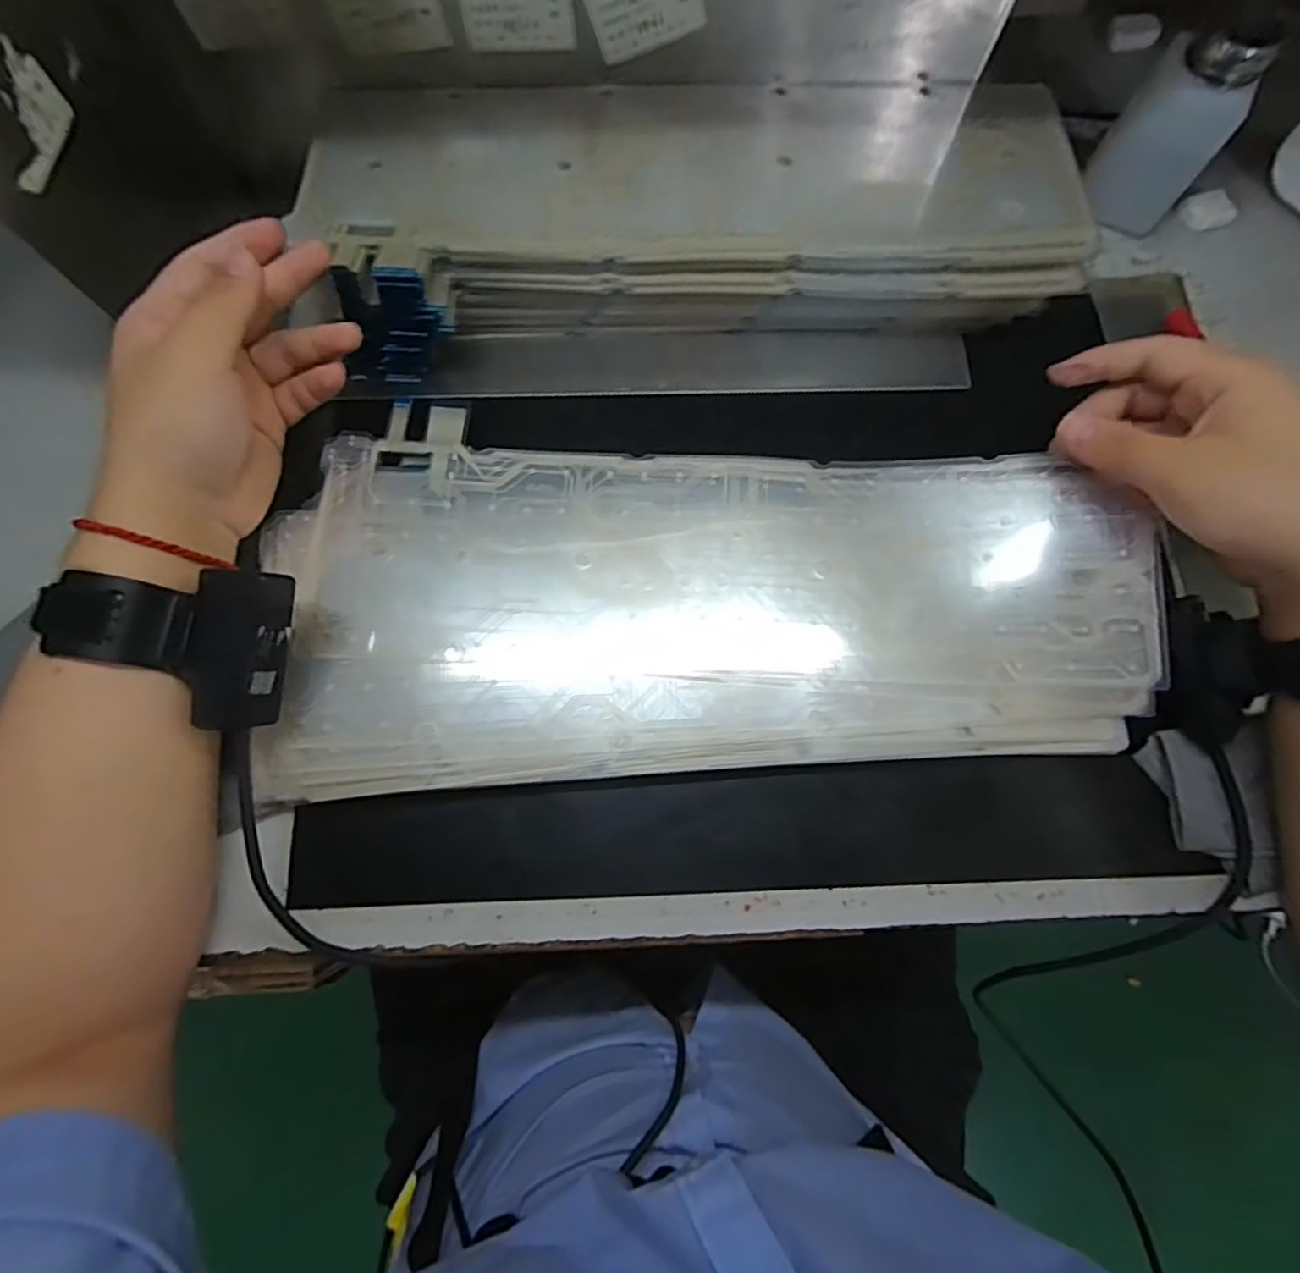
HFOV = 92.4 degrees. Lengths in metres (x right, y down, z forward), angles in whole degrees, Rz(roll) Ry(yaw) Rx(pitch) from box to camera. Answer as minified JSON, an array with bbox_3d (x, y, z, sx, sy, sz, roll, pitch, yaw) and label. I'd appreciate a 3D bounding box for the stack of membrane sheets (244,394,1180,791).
[{"bbox_3d":[0.027,-0.028,0.322,0.426,0.021,0.185,-3,76,-1],"label":"stack of membrane sheets"}]

